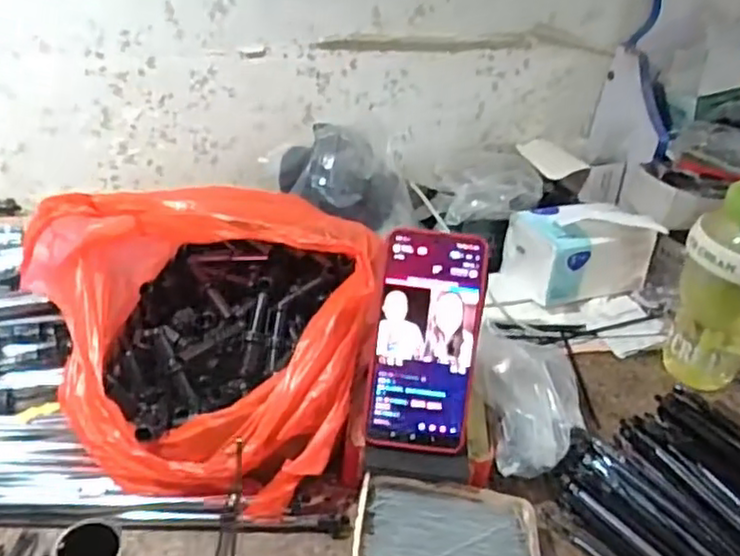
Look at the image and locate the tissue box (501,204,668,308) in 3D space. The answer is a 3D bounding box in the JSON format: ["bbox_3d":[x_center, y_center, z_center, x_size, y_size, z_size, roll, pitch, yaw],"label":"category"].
[{"bbox_3d":[0.240,-0.041,0.793,0.151,0.094,0.093,-11,34,-24],"label":"tissue box"}]

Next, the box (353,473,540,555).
[{"bbox_3d":[0.054,0.196,0.501,0.127,0.039,0.088,7,31,4],"label":"box"}]

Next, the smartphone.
[{"bbox_3d":[0.042,0.047,0.520,0.077,0.161,0.008,6,2,3],"label":"smartphone"}]

